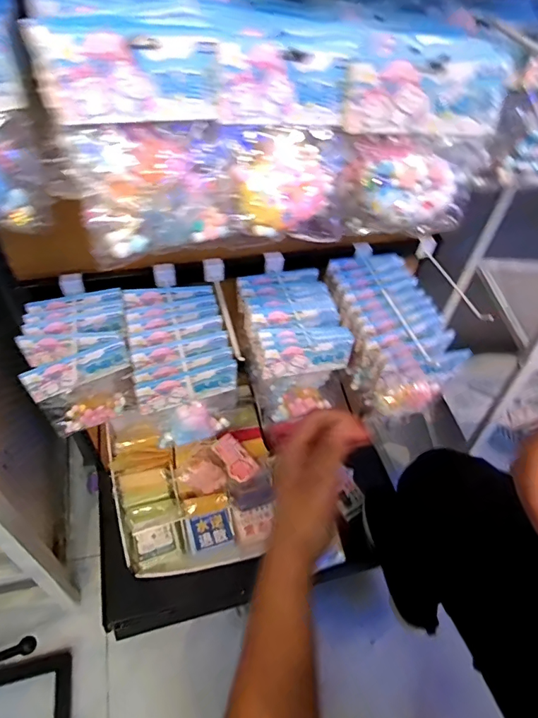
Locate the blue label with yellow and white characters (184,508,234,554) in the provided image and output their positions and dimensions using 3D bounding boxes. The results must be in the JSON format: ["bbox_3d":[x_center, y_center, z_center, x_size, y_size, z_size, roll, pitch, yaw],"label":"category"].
[{"bbox_3d":[-0.125,0.366,0.965,0.091,0.010,0.074,-11,79,-14],"label":"blue label with yellow and white characters"}]

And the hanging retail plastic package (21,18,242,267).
[{"bbox_3d":[-0.097,-0.173,0.359,0.124,0.165,0.035,-18,30,-17],"label":"hanging retail plastic package"}]

